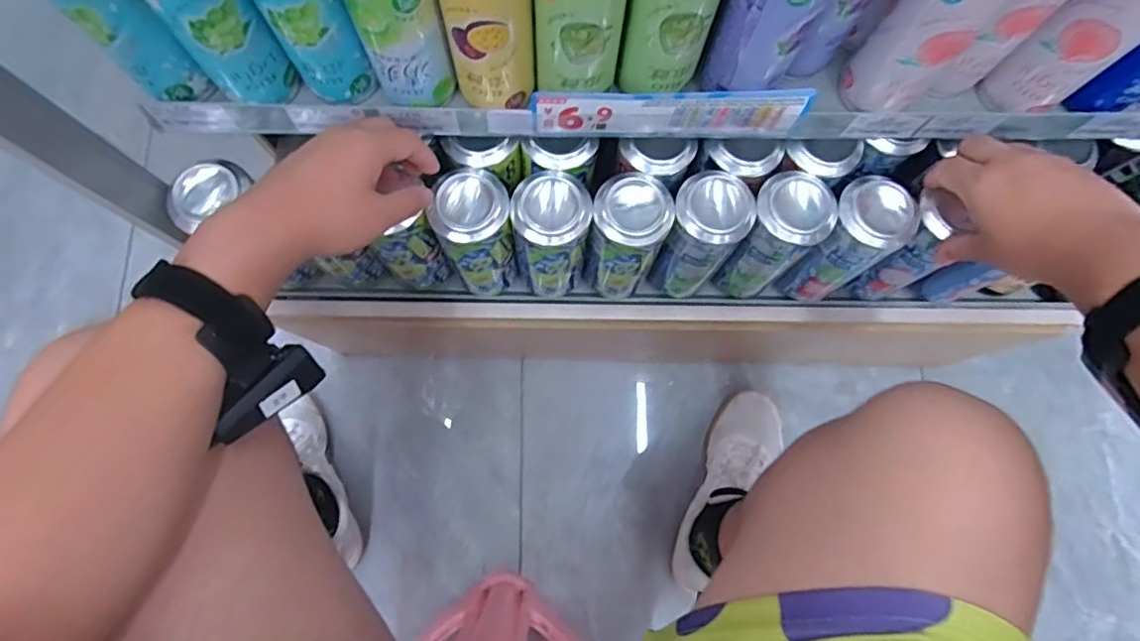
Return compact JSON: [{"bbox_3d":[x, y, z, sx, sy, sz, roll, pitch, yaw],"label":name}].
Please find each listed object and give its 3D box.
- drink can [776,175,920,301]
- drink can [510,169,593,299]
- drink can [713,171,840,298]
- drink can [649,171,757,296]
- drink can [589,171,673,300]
[{"bbox_3d":[0.244,-0.067,0.538,0.058,0.159,0.063,0,77,-1],"label":"drink can"},{"bbox_3d":[-0.017,-0.077,0.538,0.067,0.168,0.072,0,77,-1],"label":"drink can"},{"bbox_3d":[0.184,-0.074,0.545,0.062,0.162,0.064,0,77,-1],"label":"drink can"},{"bbox_3d":[0.116,-0.073,0.539,0.062,0.165,0.061,0,77,-1],"label":"drink can"},{"bbox_3d":[0.050,-0.074,0.538,0.062,0.162,0.066,0,77,-1],"label":"drink can"}]

